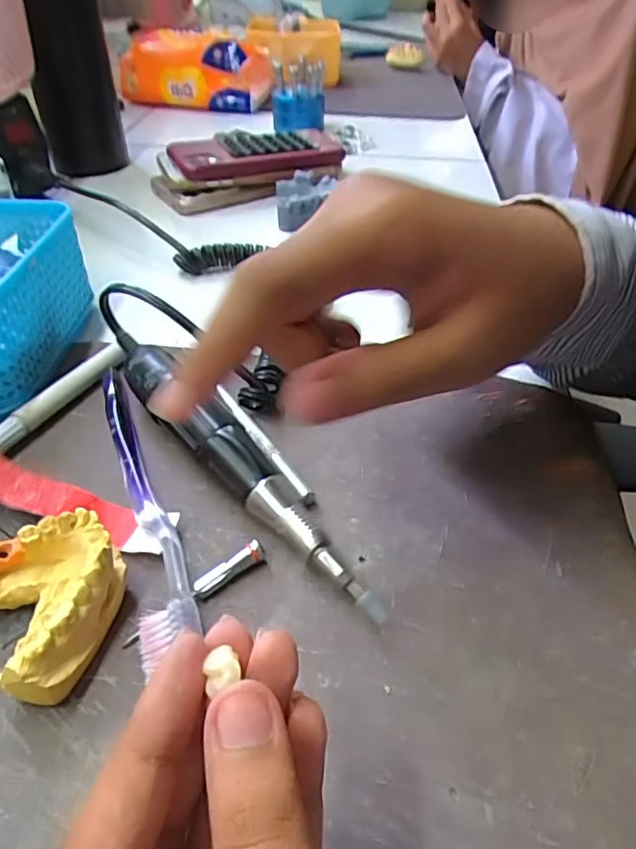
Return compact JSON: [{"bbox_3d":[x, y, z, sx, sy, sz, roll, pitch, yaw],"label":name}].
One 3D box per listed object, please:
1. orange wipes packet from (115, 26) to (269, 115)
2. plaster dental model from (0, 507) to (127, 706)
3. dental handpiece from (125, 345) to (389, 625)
[{"bbox_3d":[-0.152,-0.426,0.688,0.179,0.079,0.067,6,43,5],"label":"orange wipes packet"},{"bbox_3d":[-0.094,0.060,0.202,0.062,0.029,0.051,33,51,29],"label":"plaster dental model"},{"bbox_3d":[-0.035,0.019,0.246,0.023,0.033,0.171,-29,51,-30],"label":"dental handpiece"}]

